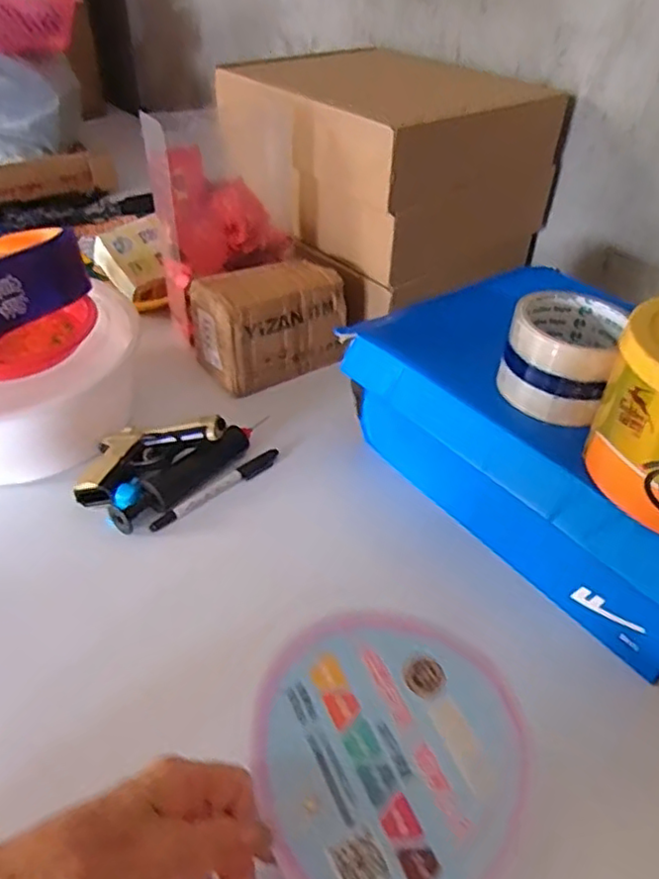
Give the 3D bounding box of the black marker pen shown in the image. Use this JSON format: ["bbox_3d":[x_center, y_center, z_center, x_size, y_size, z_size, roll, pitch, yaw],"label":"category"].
[{"bbox_3d":[-0.097,0.042,0.577,0.134,0.007,0.015,-32,51,-33],"label":"black marker pen"}]

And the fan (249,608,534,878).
[{"bbox_3d":[0.031,0.170,0.358,0.148,0.008,0.153,2,52,-2],"label":"fan"}]

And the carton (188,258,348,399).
[{"bbox_3d":[-0.066,-0.131,0.702,0.153,0.098,0.094,-23,46,-26],"label":"carton"}]

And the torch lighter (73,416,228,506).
[{"bbox_3d":[-0.160,0.008,0.577,0.134,0.019,0.065,-27,47,-11],"label":"torch lighter"}]

